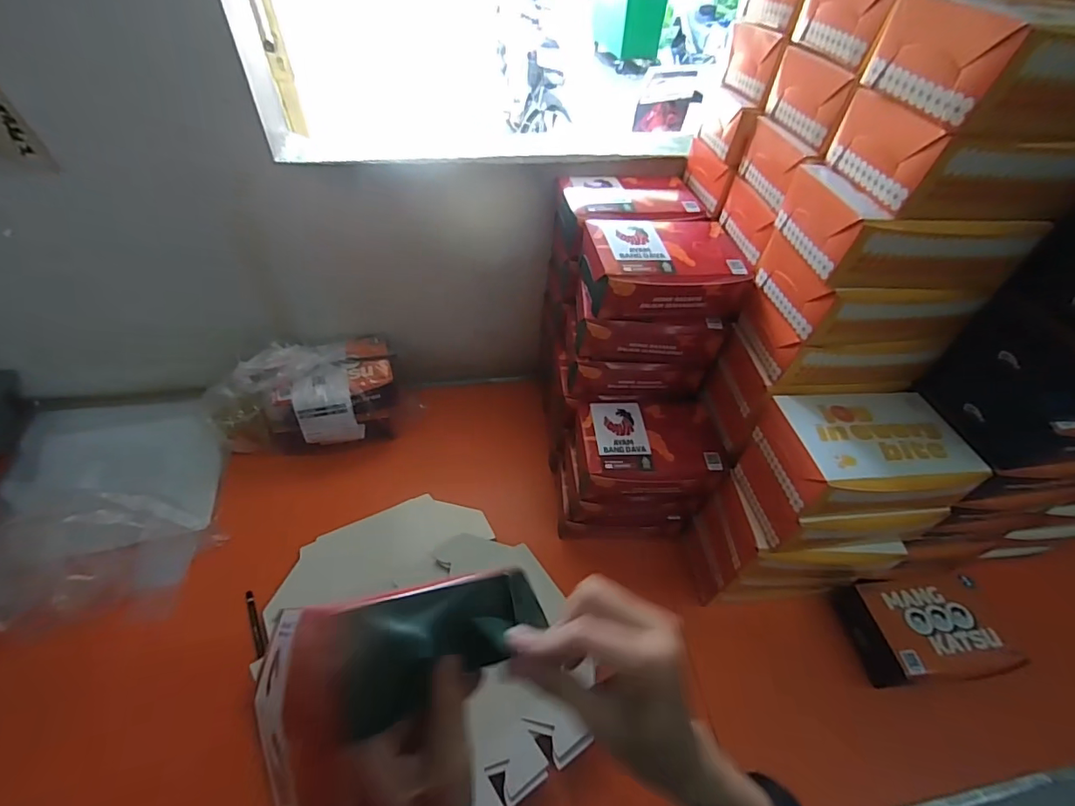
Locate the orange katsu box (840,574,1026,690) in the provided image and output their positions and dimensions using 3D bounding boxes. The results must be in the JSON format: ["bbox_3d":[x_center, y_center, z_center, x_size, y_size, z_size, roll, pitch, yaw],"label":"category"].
[{"bbox_3d":[0.493,0.289,0.624,0.179,0.063,0.116,-2,49,-6],"label":"orange katsu box"}]

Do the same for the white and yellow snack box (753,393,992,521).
[{"bbox_3d":[0.330,0.047,0.498,0.169,0.061,0.117,-3,49,-6],"label":"white and yellow snack box"}]

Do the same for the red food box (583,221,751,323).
[{"bbox_3d":[0.144,-0.160,0.579,0.184,0.060,0.121,-6,50,-9],"label":"red food box"}]

